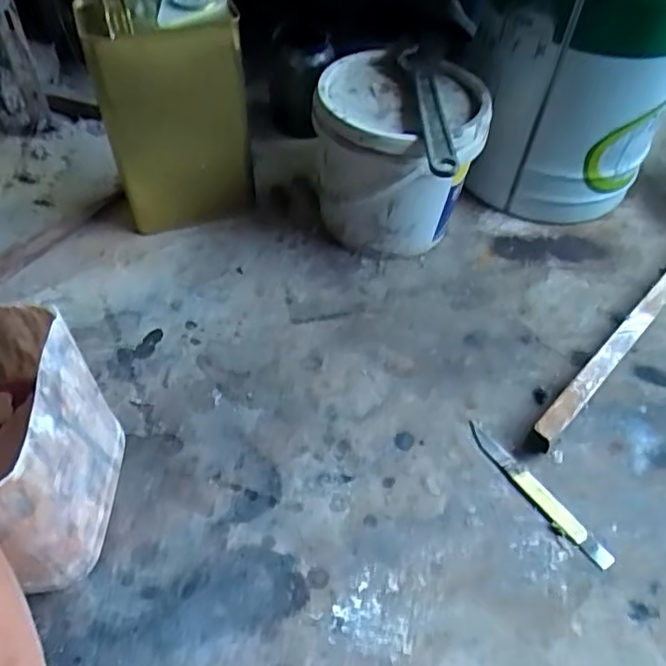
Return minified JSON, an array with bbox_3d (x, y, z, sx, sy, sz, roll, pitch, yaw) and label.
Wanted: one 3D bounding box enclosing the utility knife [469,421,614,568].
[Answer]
[{"bbox_3d":[0.199,0.155,0.609,0.025,0.008,0.175,-30,59,-24],"label":"utility knife"}]

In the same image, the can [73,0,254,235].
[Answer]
[{"bbox_3d":[-0.196,-0.265,0.775,0.166,0.287,0.116,-14,52,-11],"label":"can"}]

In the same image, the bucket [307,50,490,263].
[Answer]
[{"bbox_3d":[0.071,-0.206,0.788,0.203,0.199,0.169,24,54,16],"label":"bucket"}]

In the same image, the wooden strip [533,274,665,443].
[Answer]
[{"bbox_3d":[0.354,-0.007,0.733,0.024,0.028,0.422,38,59,24],"label":"wooden strip"}]

